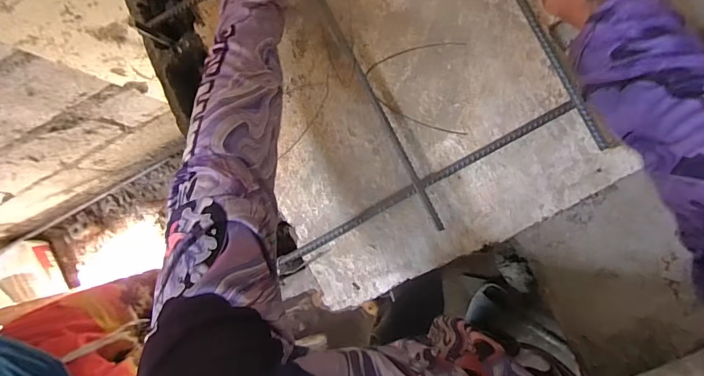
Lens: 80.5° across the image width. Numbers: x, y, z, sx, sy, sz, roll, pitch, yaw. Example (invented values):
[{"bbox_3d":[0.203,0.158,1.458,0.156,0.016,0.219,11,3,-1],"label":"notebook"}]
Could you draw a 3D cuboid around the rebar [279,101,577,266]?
[{"bbox_3d":[0.085,-0.002,0.522,0.399,0.013,0.015,-29,86,9],"label":"rebar"}]

